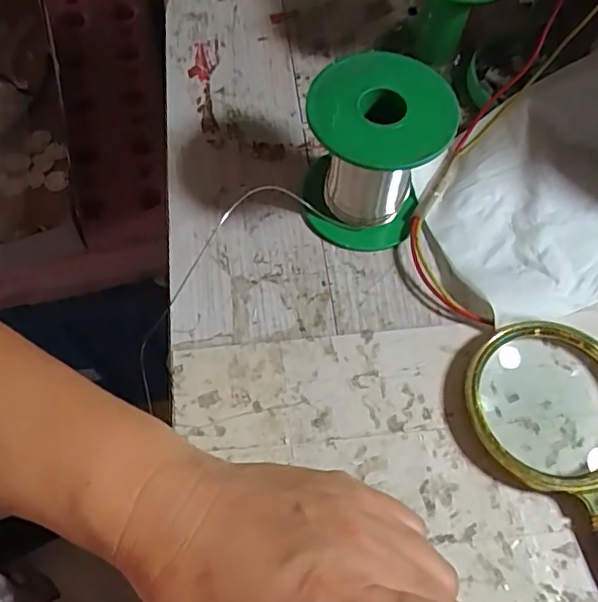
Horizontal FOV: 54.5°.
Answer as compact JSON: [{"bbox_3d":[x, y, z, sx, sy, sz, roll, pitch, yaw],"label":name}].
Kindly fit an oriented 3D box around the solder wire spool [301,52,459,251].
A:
[{"bbox_3d":[0.035,-0.071,0.284,0.063,0.071,0.059,1,64,-1],"label":"solder wire spool"}]

